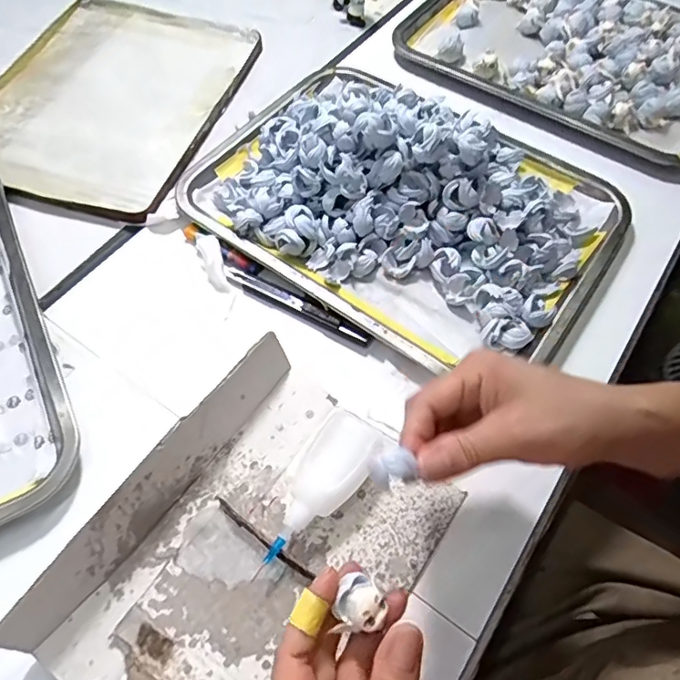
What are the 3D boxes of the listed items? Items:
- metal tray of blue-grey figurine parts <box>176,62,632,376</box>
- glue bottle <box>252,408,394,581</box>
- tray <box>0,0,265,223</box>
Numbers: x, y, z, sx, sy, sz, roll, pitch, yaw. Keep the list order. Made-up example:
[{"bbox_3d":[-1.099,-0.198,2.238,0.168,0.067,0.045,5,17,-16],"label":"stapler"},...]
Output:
[{"bbox_3d":[0.055,-0.130,0.449,0.342,0.072,0.241,34,66,15],"label":"metal tray of blue-grey figurine parts"},{"bbox_3d":[-0.014,0.092,0.347,0.047,0.027,0.114,32,65,14],"label":"glue bottle"},{"bbox_3d":[-0.239,-0.252,0.550,0.235,0.014,0.289,17,63,7],"label":"tray"}]

